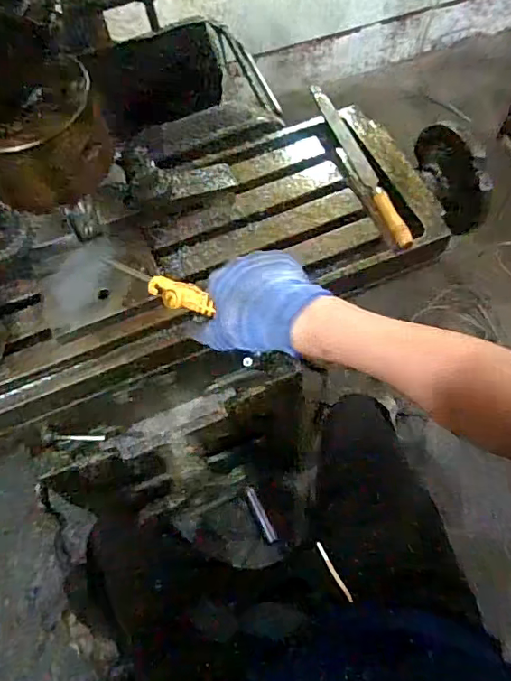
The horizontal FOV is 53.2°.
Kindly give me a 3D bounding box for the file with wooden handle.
[{"bbox_3d":[0.131,-0.231,0.647,0.023,0.023,0.291,-18,65,-6],"label":"file with wooden handle"}]

